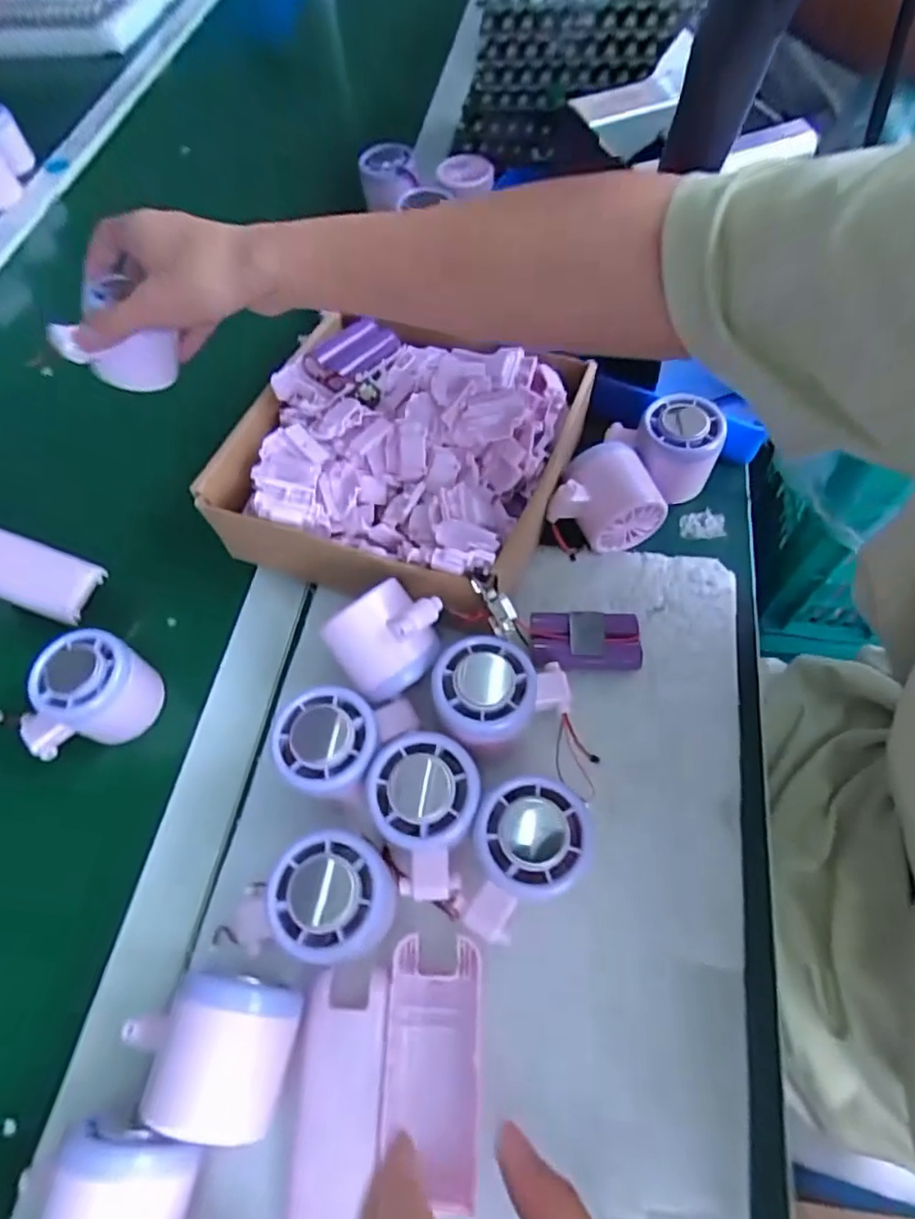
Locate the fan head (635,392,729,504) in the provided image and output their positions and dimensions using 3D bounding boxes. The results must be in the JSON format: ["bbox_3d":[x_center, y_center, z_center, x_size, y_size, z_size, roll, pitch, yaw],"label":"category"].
[{"bbox_3d":[0.151,-0.110,0.436,0.054,0.055,0.055,10,63,10],"label":"fan head"}]

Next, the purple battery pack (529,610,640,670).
[{"bbox_3d":[0.078,0.020,0.387,0.065,0.018,0.035,1,62,5],"label":"purple battery pack"}]

